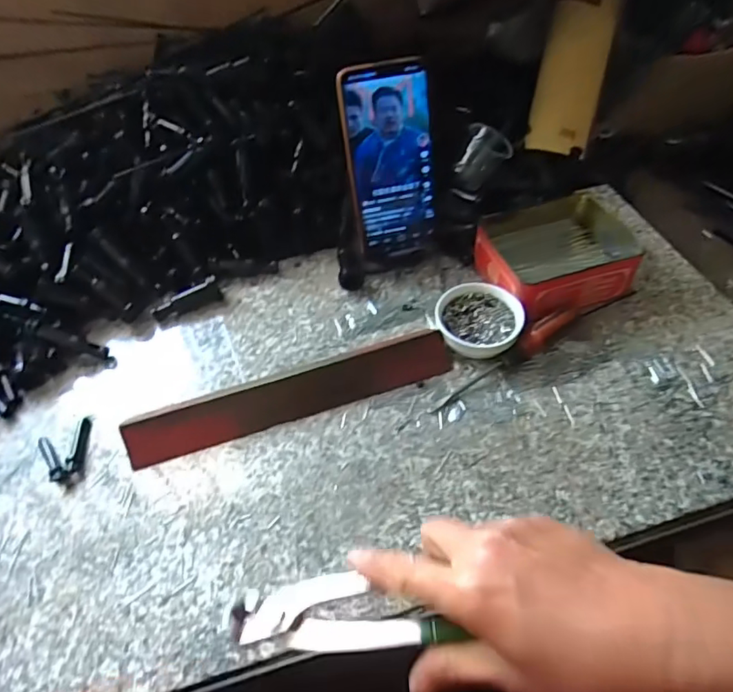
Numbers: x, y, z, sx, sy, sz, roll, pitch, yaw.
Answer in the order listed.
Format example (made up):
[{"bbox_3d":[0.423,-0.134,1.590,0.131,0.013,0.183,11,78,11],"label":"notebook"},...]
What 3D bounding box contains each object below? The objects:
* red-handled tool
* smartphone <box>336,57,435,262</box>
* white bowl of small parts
[{"bbox_3d":[0.116,0.011,0.437,0.150,0.022,0.017,-30,54,-19],"label":"red-handled tool"},{"bbox_3d":[0.022,-0.159,0.479,0.074,0.167,0.007,-12,29,-5],"label":"smartphone"},{"bbox_3d":[0.096,-0.020,0.461,0.070,0.028,0.065,-2,50,3],"label":"white bowl of small parts"}]

